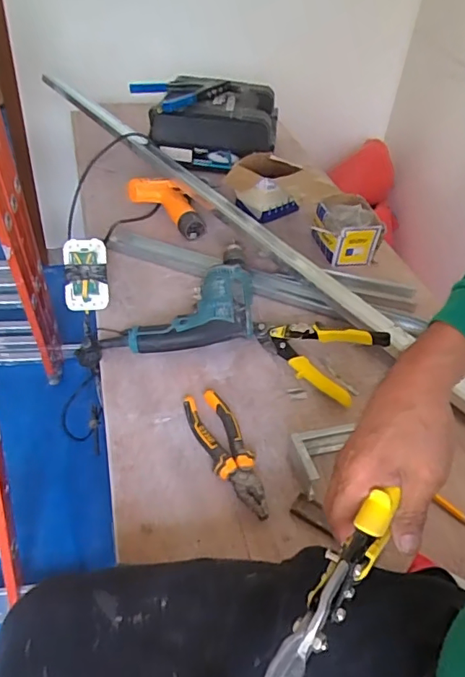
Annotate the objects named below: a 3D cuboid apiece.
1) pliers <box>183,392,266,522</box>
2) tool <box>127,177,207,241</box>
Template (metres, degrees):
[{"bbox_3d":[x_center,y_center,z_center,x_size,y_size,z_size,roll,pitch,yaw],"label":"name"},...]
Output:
[{"bbox_3d":[-0.006,0.137,0.629,0.052,0.026,0.192,-14,45,-22],"label":"pliers"},{"bbox_3d":[-0.123,-0.277,1.062,0.184,0.064,0.093,34,48,28],"label":"tool"}]

